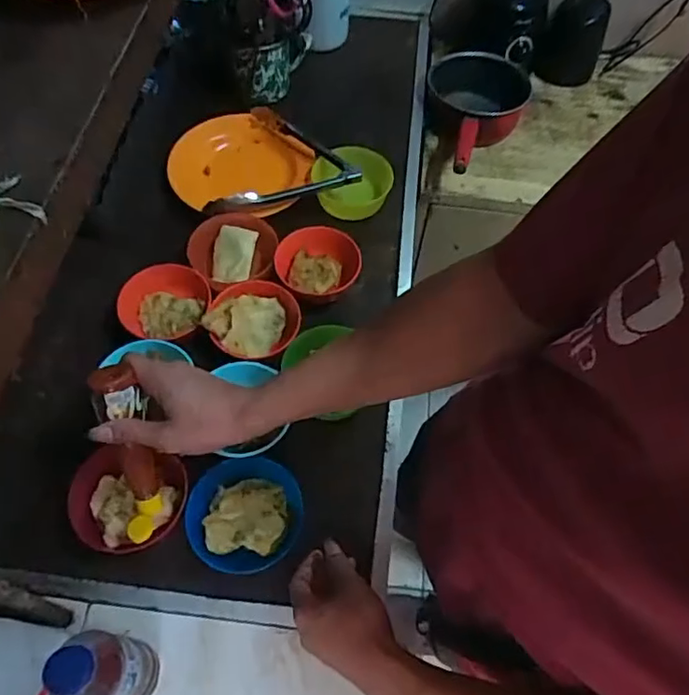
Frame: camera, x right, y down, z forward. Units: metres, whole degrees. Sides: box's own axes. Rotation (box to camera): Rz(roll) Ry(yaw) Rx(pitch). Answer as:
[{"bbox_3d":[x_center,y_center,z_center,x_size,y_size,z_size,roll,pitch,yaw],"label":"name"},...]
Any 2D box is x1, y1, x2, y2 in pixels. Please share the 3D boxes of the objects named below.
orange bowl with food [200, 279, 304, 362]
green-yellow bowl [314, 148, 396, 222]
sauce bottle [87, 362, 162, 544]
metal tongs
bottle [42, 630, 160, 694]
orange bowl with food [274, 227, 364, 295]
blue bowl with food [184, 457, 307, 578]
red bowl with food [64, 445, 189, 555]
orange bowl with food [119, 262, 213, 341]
[{"bbox_3d":[-0.113,-0.033,0.703,0.096,0.055,0.103,19,61,8],"label":"orange bowl with food"},{"bbox_3d":[0.012,-0.242,0.833,0.114,0.059,0.090,-9,61,-8],"label":"green-yellow bowl"},{"bbox_3d":[-0.200,0.098,0.536,0.037,0.168,0.048,-7,21,-6],"label":"sauce bottle"},{"bbox_3d":[-0.109,-0.289,0.839,0.218,0.031,0.200,-14,62,-10],"label":"metal tongs"},{"bbox_3d":[-0.196,0.271,0.474,0.053,0.166,0.053,1,60,-2],"label":"bottle"},{"bbox_3d":[-0.032,-0.103,0.754,0.111,0.060,0.094,-10,61,-8],"label":"orange bowl with food"},{"bbox_3d":[-0.104,0.181,0.602,0.115,0.055,0.110,1,60,-2],"label":"blue bowl with food"},{"bbox_3d":[-0.228,0.159,0.604,0.119,0.051,0.114,1,60,-2],"label":"red bowl with food"},{"bbox_3d":[-0.226,-0.051,0.714,0.114,0.052,0.096,-15,62,-11],"label":"orange bowl with food"}]

